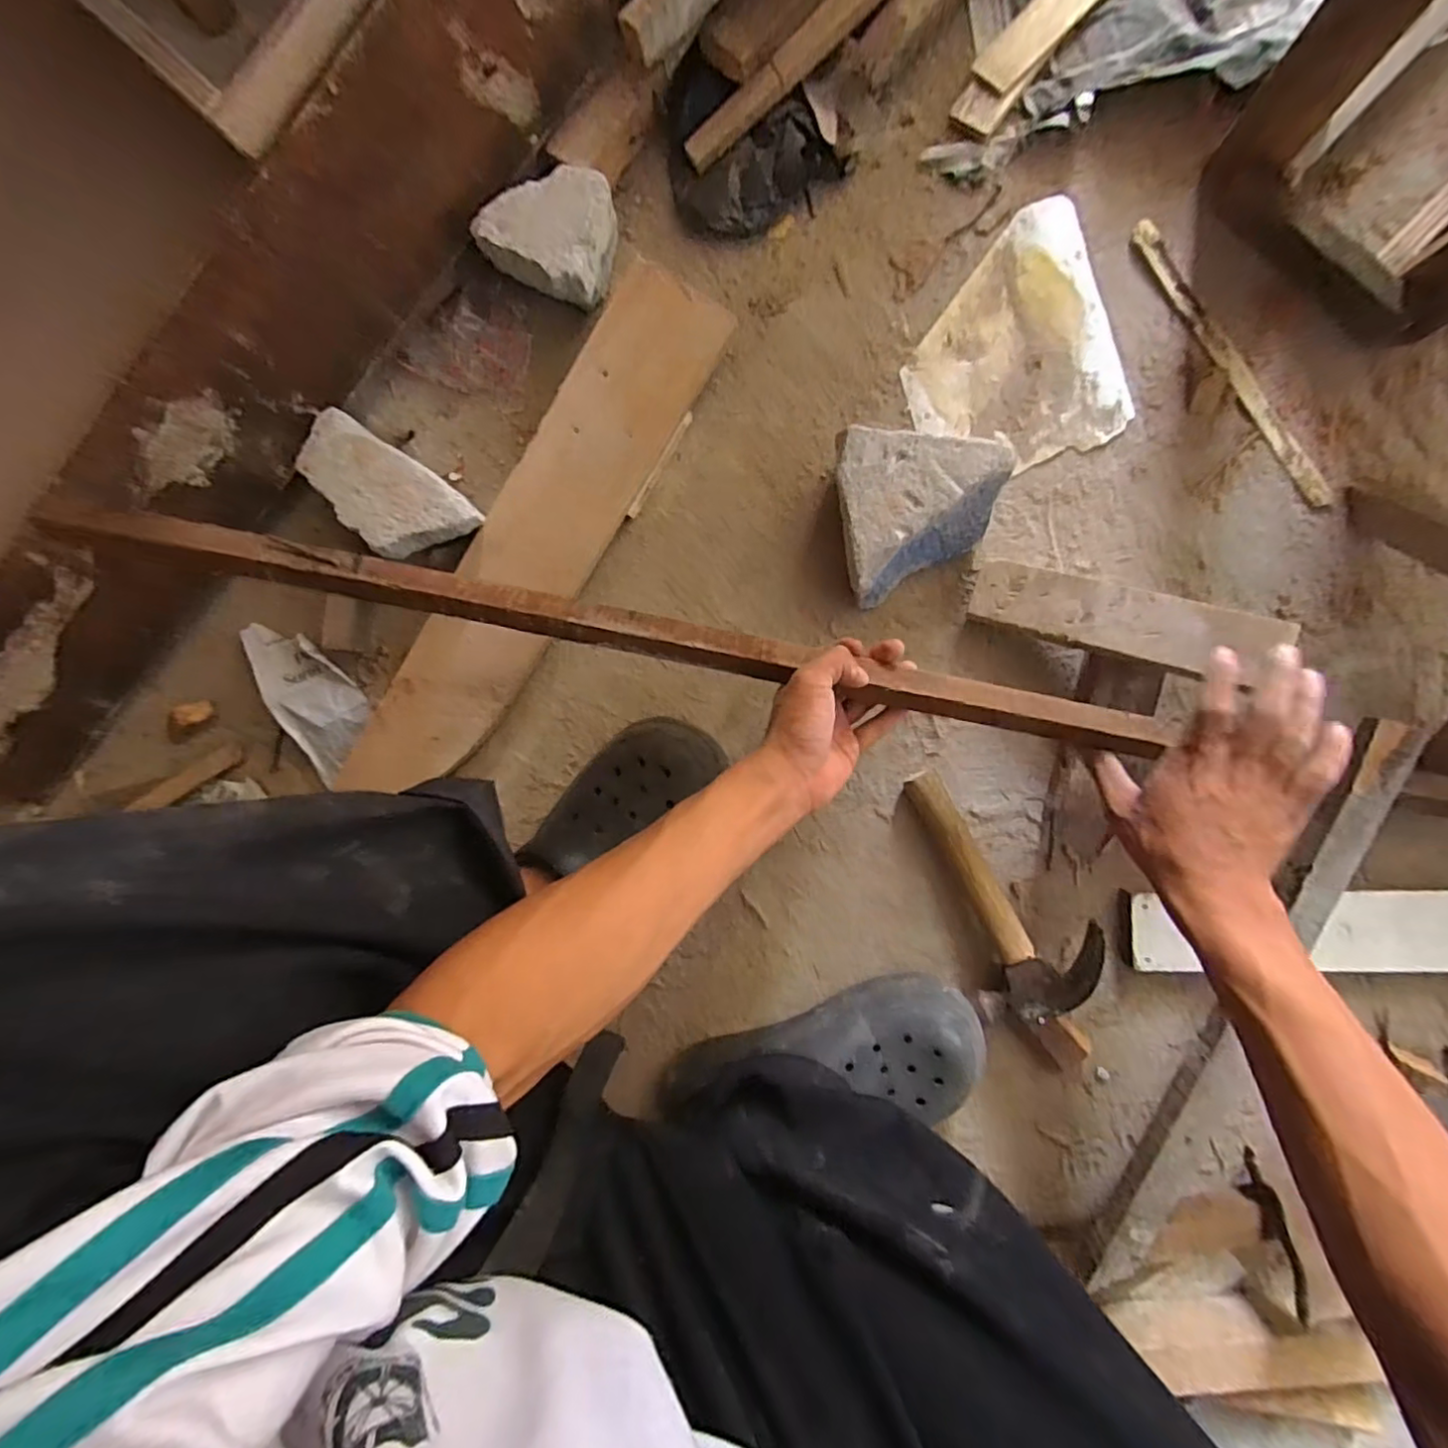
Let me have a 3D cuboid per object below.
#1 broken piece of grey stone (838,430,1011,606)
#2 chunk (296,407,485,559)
[{"bbox_3d":[0.157,-0.170,0.501,0.125,0.074,0.120,-8,91,5],"label":"broken piece of grey stone"},{"bbox_3d":[-0.289,-0.197,0.530,0.152,0.038,0.079,40,95,3],"label":"chunk"}]

